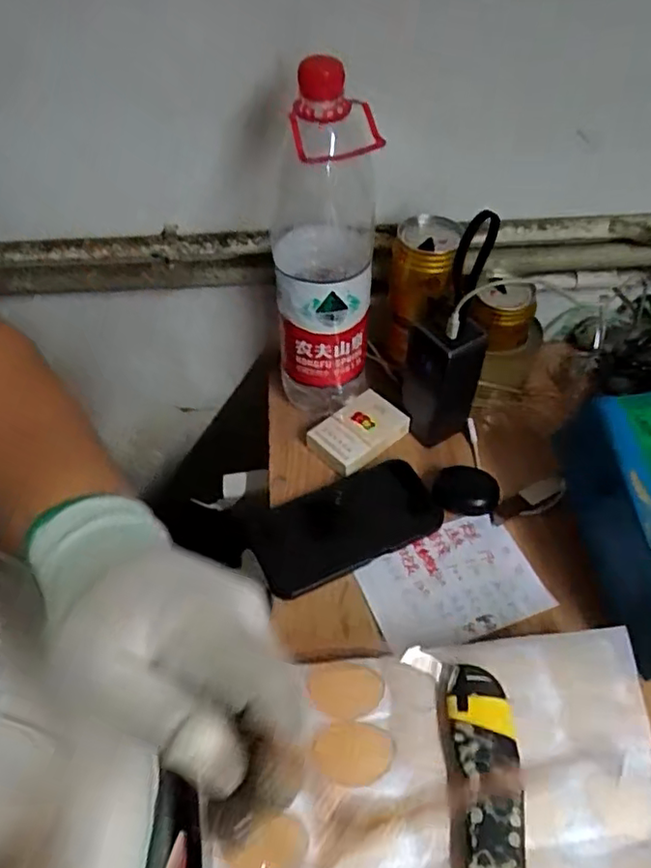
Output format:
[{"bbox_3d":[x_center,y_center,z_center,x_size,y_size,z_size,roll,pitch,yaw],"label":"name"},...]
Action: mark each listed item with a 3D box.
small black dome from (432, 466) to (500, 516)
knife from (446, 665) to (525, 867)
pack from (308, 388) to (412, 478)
[{"bbox_3d":[0.131,0.053,0.575,0.058,0.028,0.038,23,53,18],"label":"small black dome"},{"bbox_3d":[0.097,0.220,0.363,0.038,0.022,0.155,0,50,-1],"label":"knife"},{"bbox_3d":[0.033,-0.002,0.609,0.065,0.022,0.091,37,58,27],"label":"pack"}]

